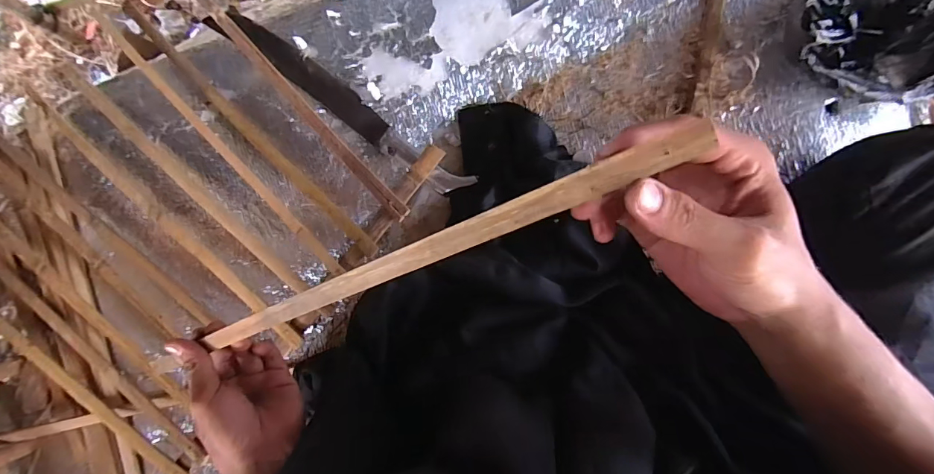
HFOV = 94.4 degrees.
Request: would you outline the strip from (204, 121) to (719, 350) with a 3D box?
[{"bbox_3d":[-0.049,0.020,0.267,0.366,0.008,0.017,-23,103,25],"label":"strip"}]

